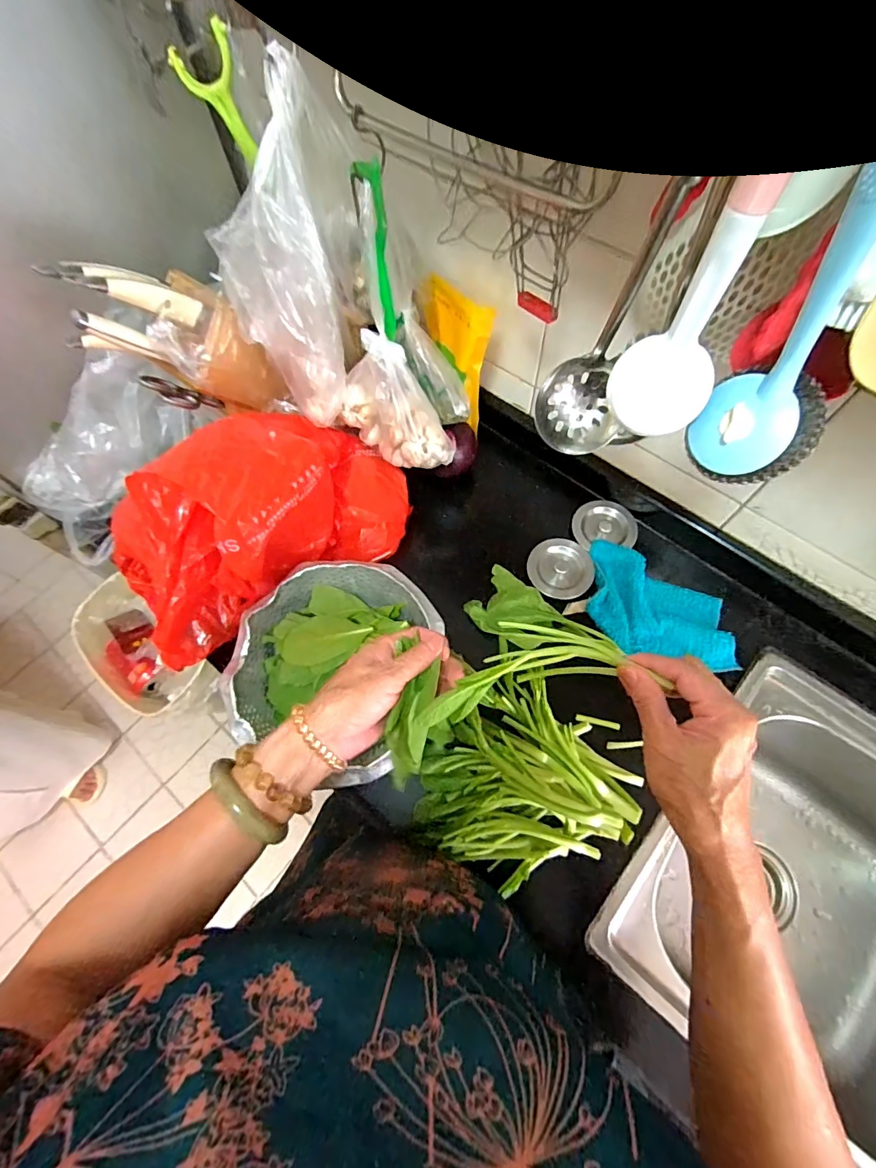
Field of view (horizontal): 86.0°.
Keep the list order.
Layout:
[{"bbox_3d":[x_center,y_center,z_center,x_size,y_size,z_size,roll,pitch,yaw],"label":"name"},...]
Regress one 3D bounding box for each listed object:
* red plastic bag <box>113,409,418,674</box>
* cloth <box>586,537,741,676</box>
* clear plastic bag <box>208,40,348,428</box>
[{"bbox_3d":[-0.207,-0.087,0.528,0.344,0.214,0.166,-36,70,-12],"label":"red plastic bag"},{"bbox_3d":[0.285,0.026,0.605,0.175,0.025,0.136,10,68,7],"label":"cloth"},{"bbox_3d":[-0.142,-0.310,0.467,0.110,0.289,0.095,23,47,12],"label":"clear plastic bag"}]

